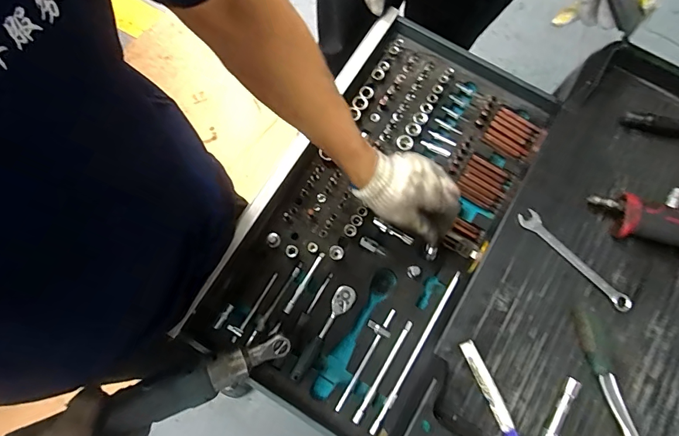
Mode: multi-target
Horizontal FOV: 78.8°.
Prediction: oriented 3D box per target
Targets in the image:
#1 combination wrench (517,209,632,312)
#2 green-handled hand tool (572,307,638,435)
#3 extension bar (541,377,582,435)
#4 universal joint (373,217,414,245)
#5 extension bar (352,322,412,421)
[{"bbox_3d":[0.295,0.050,0.520,0.023,0.008,0.163,-43,78,-10],"label":"combination wrench"},{"bbox_3d":[0.309,0.196,0.470,0.024,0.024,0.185,-12,75,-3],"label":"green-handled hand tool"},{"bbox_3d":[0.246,0.224,0.464,0.015,0.012,0.092,33,77,9],"label":"extension bar"},{"bbox_3d":[0.080,0.021,0.626,0.068,0.009,0.011,31,77,9],"label":"universal joint"},{"bbox_3d":[0.061,0.211,0.571,0.009,0.008,0.152,31,77,9],"label":"extension bar"}]

